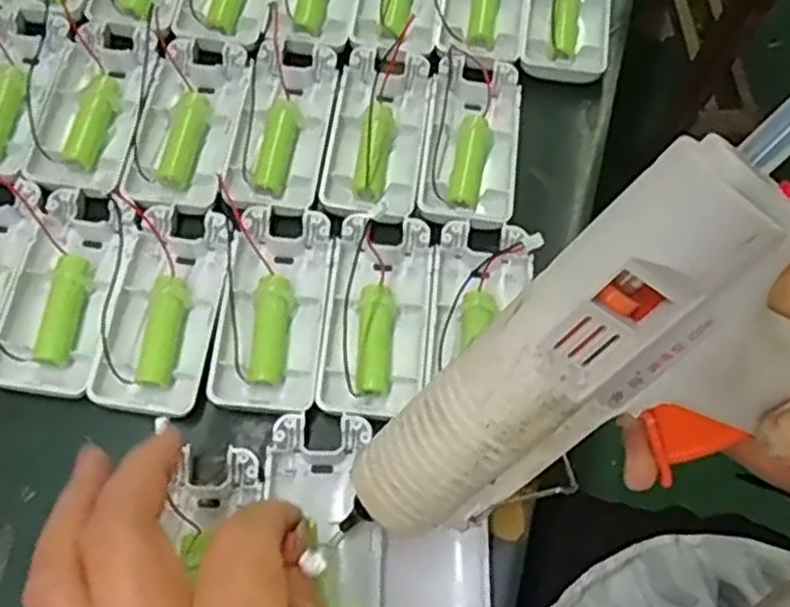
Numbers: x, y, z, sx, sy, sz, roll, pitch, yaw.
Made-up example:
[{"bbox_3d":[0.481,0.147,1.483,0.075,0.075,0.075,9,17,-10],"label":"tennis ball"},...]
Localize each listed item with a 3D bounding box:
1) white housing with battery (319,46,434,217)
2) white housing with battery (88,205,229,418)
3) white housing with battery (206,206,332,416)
[{"bbox_3d":[-0.008,-0.084,0.378,0.044,0.017,0.088,8,67,0],"label":"white housing with battery"},{"bbox_3d":[-0.101,0.002,0.341,0.043,0.014,0.095,7,67,0],"label":"white housing with battery"},{"bbox_3d":[-0.055,0.003,0.344,0.044,0.016,0.092,4,67,-1],"label":"white housing with battery"}]

